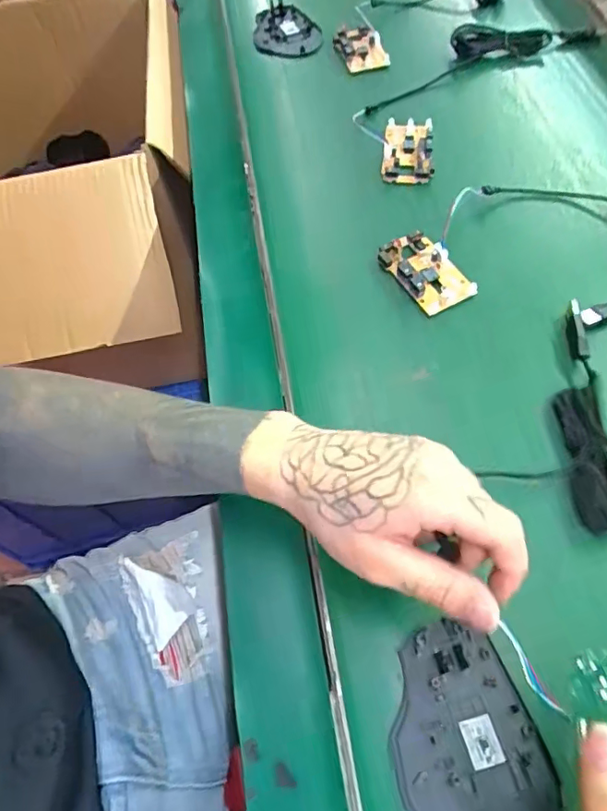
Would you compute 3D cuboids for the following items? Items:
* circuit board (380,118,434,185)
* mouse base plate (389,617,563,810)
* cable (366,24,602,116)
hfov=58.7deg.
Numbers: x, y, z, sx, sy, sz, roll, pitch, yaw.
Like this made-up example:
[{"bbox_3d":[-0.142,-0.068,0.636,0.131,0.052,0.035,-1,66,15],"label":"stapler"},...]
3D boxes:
[{"bbox_3d":[0.097,-0.237,0.499,0.044,0.011,0.081,5,61,8],"label":"circuit board"},{"bbox_3d":[0.082,0.171,0.272,0.071,0.006,0.109,-17,60,-5],"label":"mouse base plate"},{"bbox_3d":[0.180,-0.372,0.570,0.281,0.016,0.065,-23,61,-10],"label":"cable"}]

